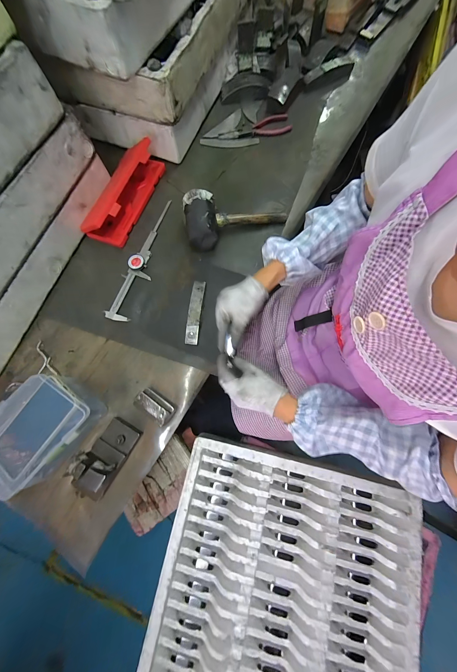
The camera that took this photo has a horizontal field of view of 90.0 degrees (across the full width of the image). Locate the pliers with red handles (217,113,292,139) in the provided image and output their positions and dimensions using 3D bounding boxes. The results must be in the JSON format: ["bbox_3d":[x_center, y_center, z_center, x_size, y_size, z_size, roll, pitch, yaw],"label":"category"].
[{"bbox_3d":[0.071,-0.555,0.610,0.196,0.010,0.061,-16,77,-3],"label":"pliers with red handles"}]

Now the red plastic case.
[{"bbox_3d":[-0.249,-0.342,0.533,0.096,0.067,0.253,20,77,5],"label":"red plastic case"}]

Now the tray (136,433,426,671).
[{"bbox_3d":[0.121,0.564,0.504,0.535,0.054,0.544,12,77,3],"label":"tray"}]

